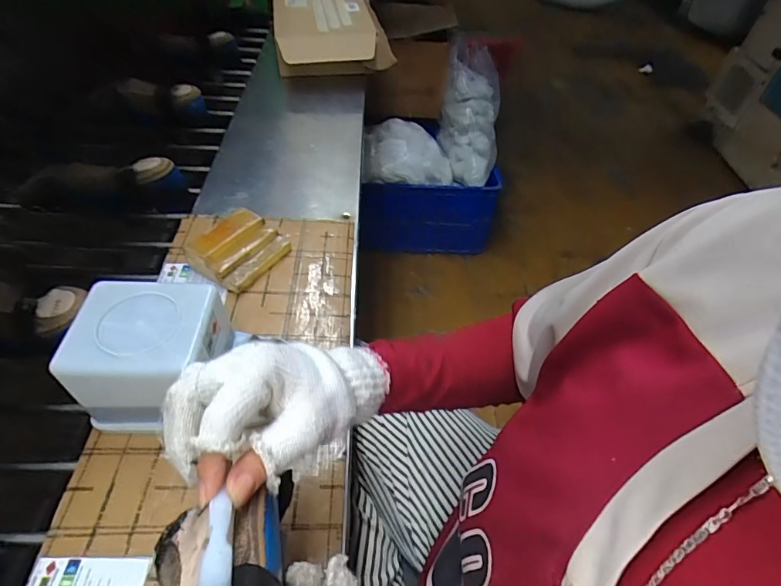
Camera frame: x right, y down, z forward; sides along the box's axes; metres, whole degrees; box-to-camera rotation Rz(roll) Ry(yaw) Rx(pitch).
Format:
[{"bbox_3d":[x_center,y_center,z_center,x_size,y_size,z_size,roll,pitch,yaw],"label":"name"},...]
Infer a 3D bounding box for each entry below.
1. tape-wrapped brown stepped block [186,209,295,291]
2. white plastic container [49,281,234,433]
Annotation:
[{"bbox_3d":[-0.182,-0.053,0.552,0.082,0.045,0.104,27,53,18],"label":"tape-wrapped brown stepped block"},{"bbox_3d":[-0.206,0.055,0.404,0.113,0.092,0.098,1,50,-3],"label":"white plastic container"}]

